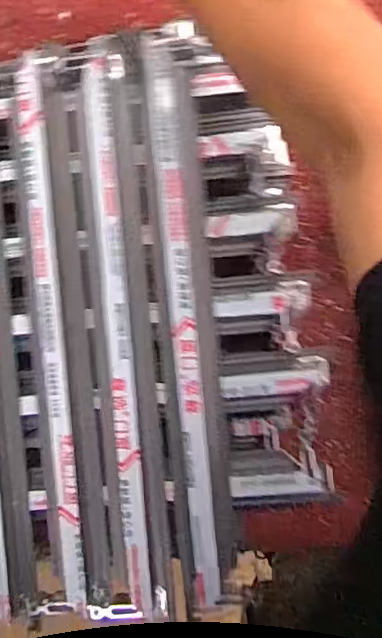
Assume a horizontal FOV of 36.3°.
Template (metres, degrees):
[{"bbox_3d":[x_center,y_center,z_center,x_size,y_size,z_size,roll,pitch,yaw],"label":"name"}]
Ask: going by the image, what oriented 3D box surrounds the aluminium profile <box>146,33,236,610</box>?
[{"bbox_3d":[0.000,0.005,0.523,0.038,0.029,0.493,-6,91,7],"label":"aluminium profile"}]

